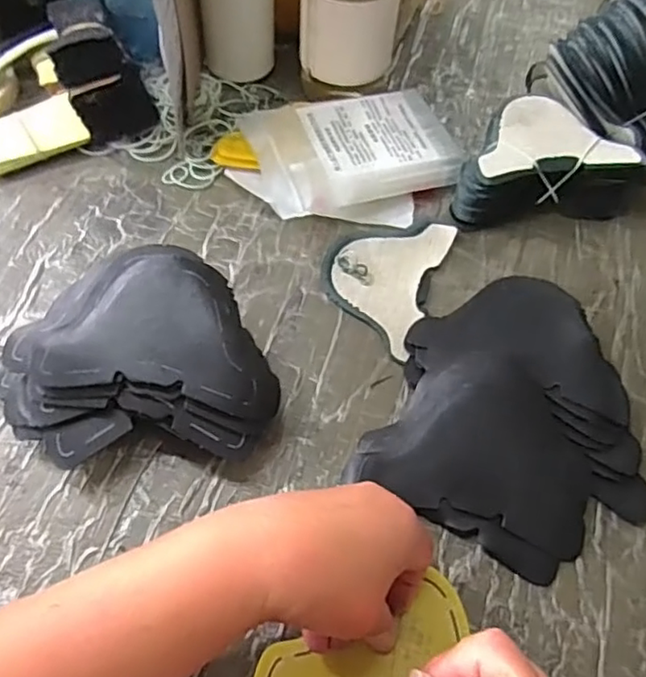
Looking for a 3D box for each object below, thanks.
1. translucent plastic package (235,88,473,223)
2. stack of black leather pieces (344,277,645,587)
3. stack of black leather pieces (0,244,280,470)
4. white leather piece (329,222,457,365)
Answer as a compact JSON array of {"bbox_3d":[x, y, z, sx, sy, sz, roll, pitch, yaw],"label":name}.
[{"bbox_3d":[0.027,-0.158,0.523,0.179,0.035,0.108,-17,62,-13],"label":"translucent plastic package"},{"bbox_3d":[0.131,0.046,0.415,0.168,0.026,0.188,21,62,13],"label":"stack of black leather pieces"},{"bbox_3d":[-0.115,0.012,0.397,0.166,0.069,0.126,-3,59,-4],"label":"stack of black leather pieces"},{"bbox_3d":[0.048,-0.050,0.477,0.075,0.009,0.121,19,62,12],"label":"white leather piece"}]

